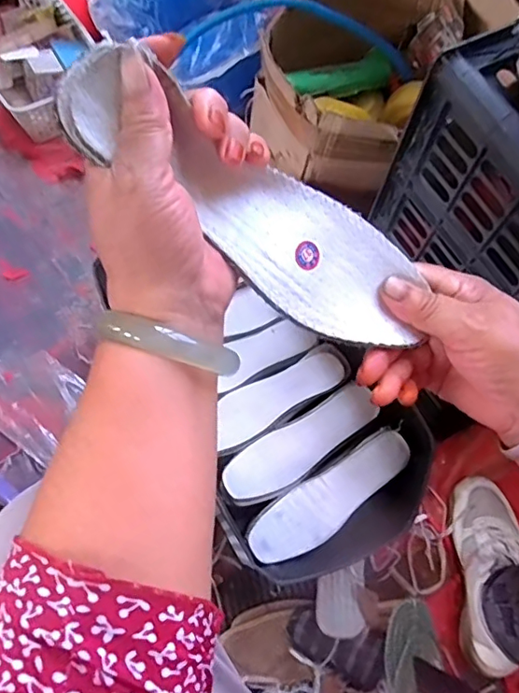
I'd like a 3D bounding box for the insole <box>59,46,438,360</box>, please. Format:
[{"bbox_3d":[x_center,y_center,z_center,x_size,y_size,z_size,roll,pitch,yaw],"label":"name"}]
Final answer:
[{"bbox_3d":[0.001,-0.069,0.275,0.208,0.023,0.064,32,67,-22],"label":"insole"}]

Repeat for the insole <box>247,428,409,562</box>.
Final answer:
[{"bbox_3d":[0.091,0.183,0.649,0.222,0.015,0.067,-30,73,-14],"label":"insole"}]

